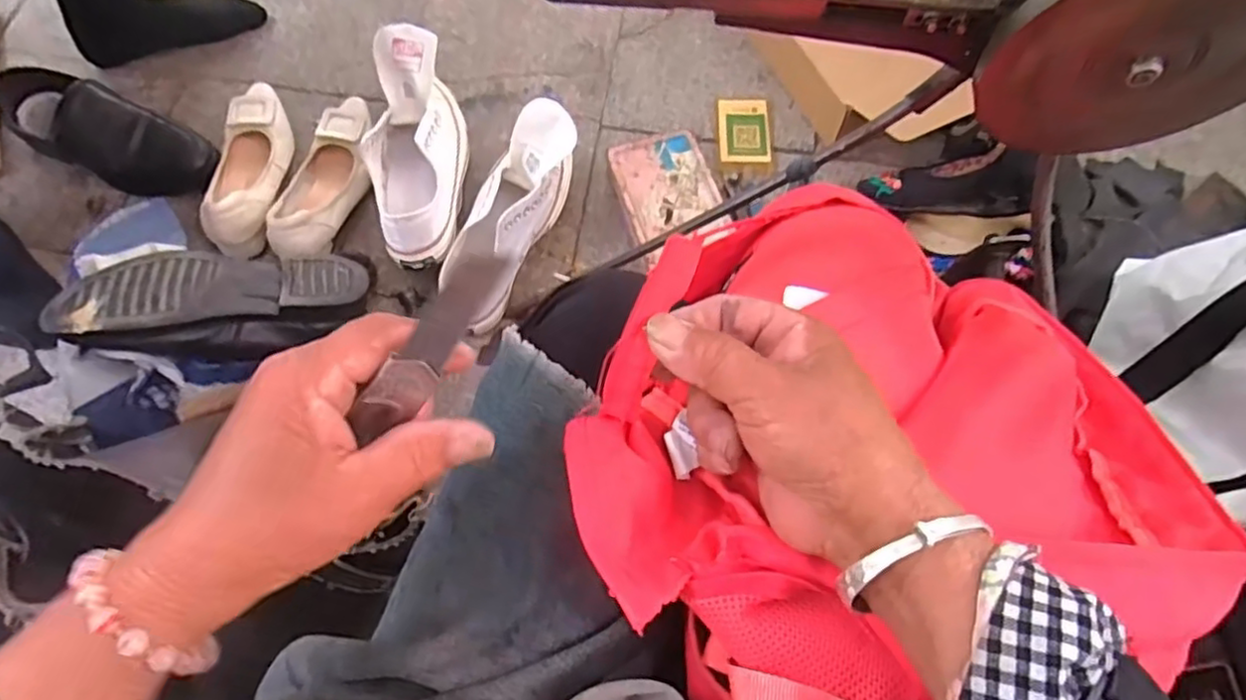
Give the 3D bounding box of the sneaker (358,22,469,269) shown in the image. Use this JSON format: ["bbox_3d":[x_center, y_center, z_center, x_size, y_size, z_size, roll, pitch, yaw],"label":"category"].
[{"bbox_3d":[-0.244,-0.232,0.793,0.101,0.094,0.273,1,68,0],"label":"sneaker"}]

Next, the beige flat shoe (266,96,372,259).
[{"bbox_3d":[-0.368,-0.216,0.839,0.091,0.067,0.238,9,69,3],"label":"beige flat shoe"}]

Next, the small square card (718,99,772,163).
[{"bbox_3d":[0.162,-0.295,0.909,0.065,0.007,0.109,1,68,-1],"label":"small square card"}]

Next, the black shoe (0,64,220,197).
[{"bbox_3d":[-0.639,-0.272,0.828,0.271,0.073,0.095,18,69,6],"label":"black shoe"}]

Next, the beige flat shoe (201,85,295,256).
[{"bbox_3d":[-0.465,-0.230,0.839,0.085,0.064,0.243,-5,69,-3],"label":"beige flat shoe"}]

